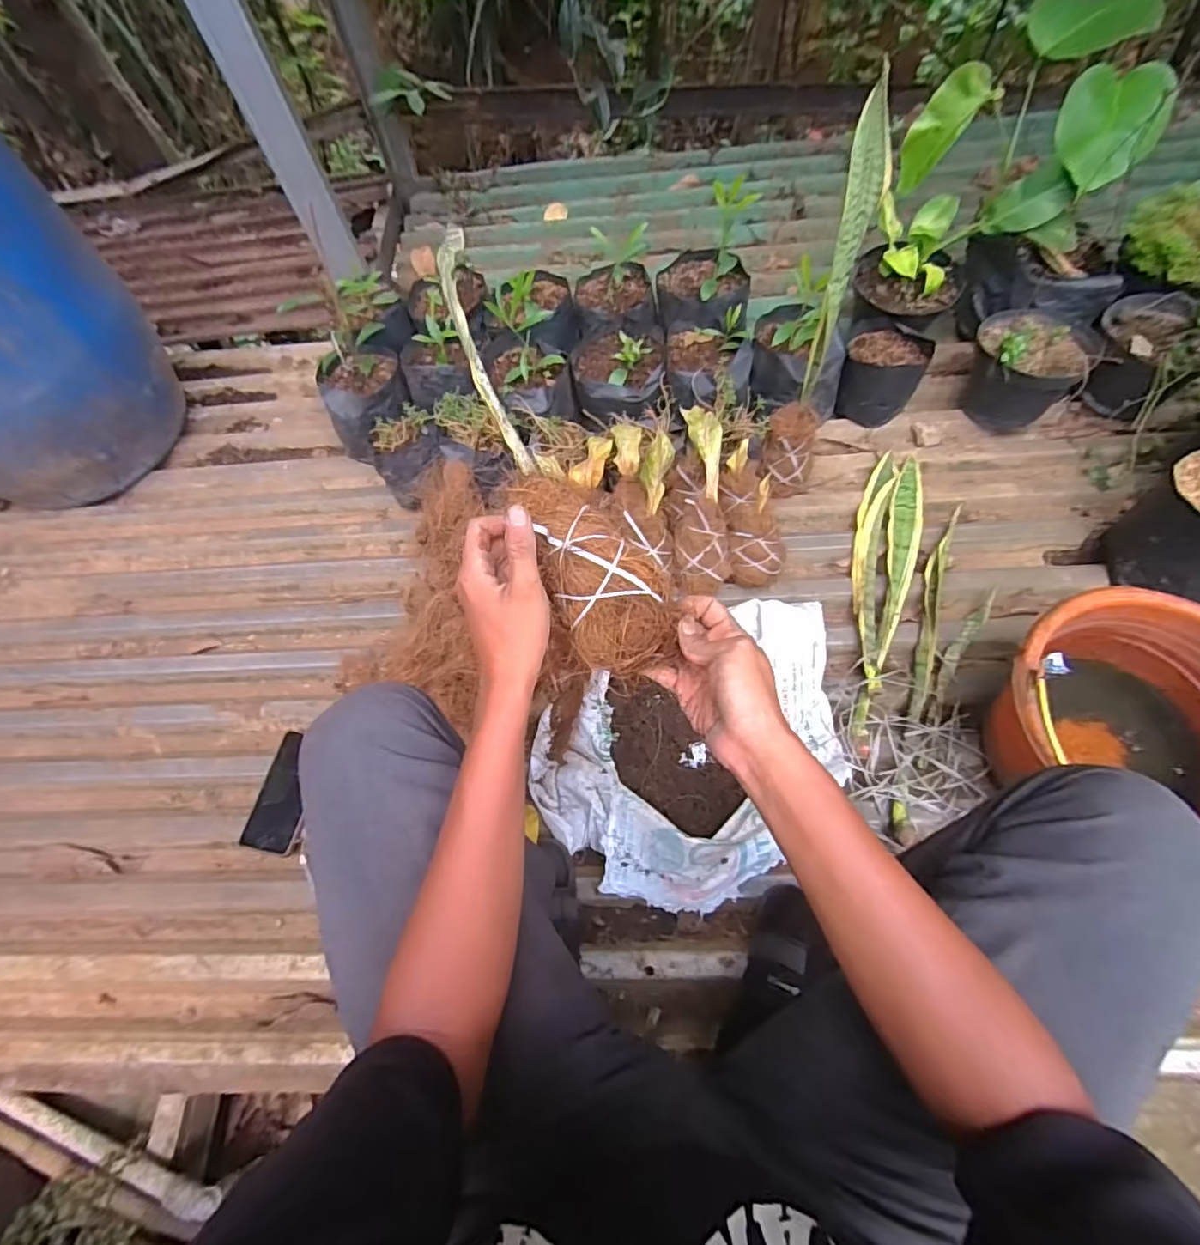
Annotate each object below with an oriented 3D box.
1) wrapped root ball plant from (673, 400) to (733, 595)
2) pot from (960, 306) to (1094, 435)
[{"bbox_3d":[0.154,-0.182,0.846,0.081,0.109,0.282,0,99,-3],"label":"wrapped root ball plant"},{"bbox_3d":[0.689,-0.428,0.955,0.147,0.142,0.157,-1,67,3],"label":"pot"}]

